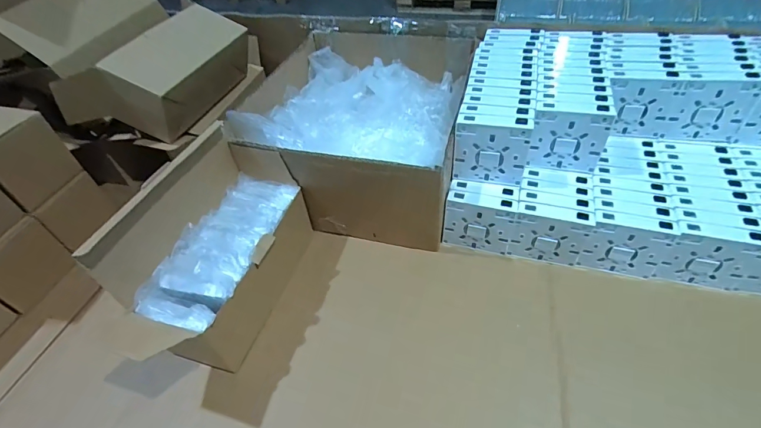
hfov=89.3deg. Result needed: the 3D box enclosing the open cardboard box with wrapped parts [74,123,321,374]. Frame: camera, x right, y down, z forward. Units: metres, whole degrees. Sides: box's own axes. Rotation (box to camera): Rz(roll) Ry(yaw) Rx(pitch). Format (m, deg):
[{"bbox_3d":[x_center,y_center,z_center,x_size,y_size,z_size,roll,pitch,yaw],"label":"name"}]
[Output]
[{"bbox_3d":[-0.183,0.023,0.462,0.114,0.192,0.241,5,46,12],"label":"open cardboard box with wrapped parts"}]

